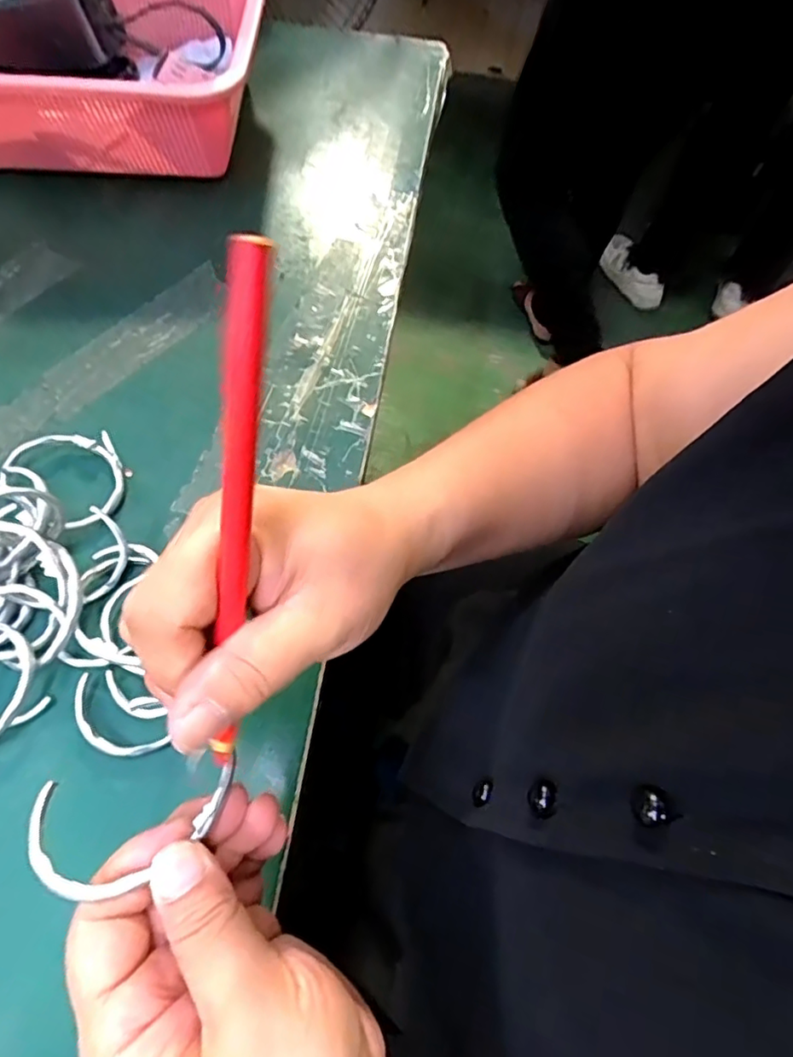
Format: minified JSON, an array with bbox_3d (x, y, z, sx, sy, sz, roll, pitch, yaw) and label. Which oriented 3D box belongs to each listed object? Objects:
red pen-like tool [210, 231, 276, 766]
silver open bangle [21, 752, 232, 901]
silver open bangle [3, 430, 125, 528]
[{"bbox_3d":[-0.047,0.008,0.164,0.009,0.167,0.006,13,27,3],"label":"red pen-like tool"},{"bbox_3d":[-0.087,0.097,0.185,0.065,0.004,0.036,-6,48,-9],"label":"silver open bangle"},{"bbox_3d":[-0.187,-0.027,0.323,0.055,0.009,0.066,-18,66,-24],"label":"silver open bangle"}]

